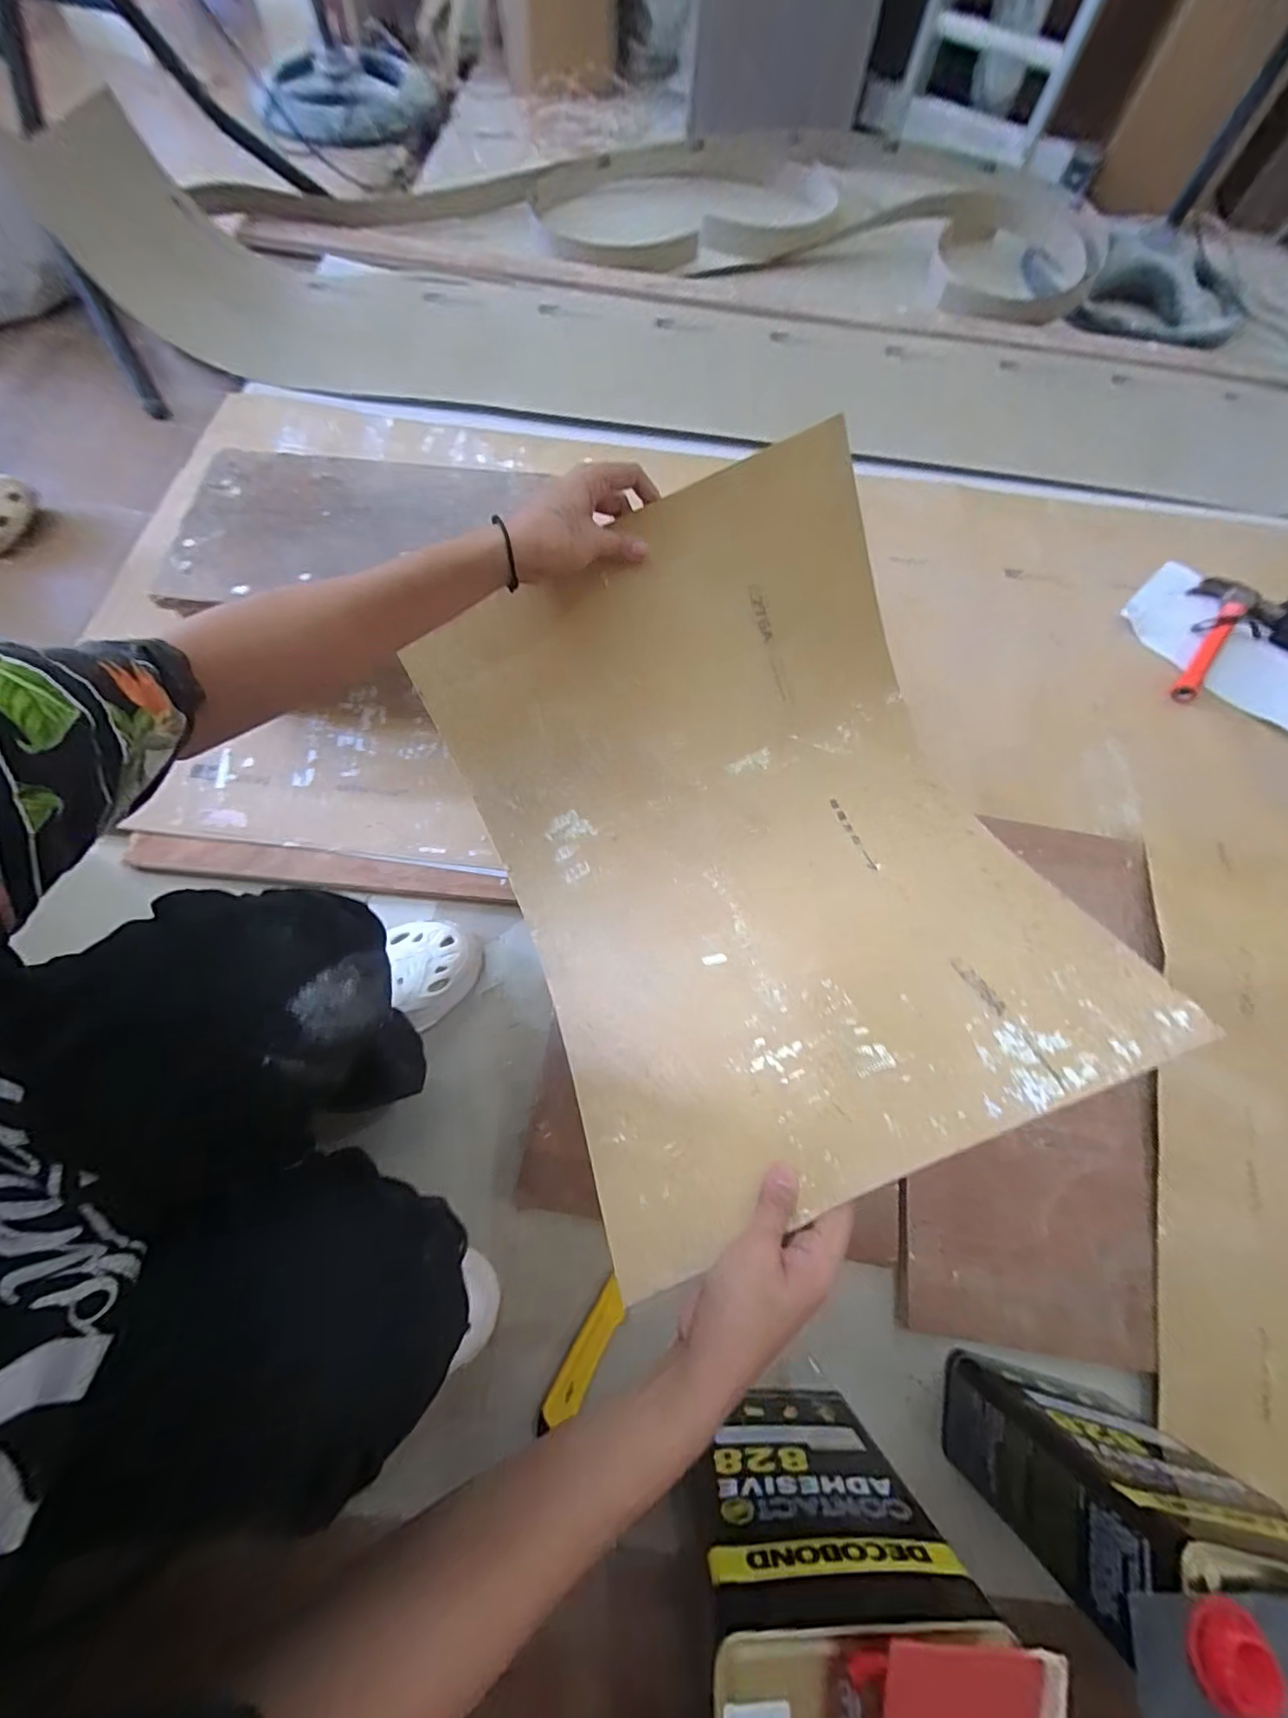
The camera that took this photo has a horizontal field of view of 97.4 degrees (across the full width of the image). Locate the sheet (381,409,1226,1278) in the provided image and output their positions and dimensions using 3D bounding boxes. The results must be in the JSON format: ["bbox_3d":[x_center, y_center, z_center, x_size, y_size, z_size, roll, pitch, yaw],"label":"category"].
[{"bbox_3d":[0.080,-0.024,0.448,0.381,0.190,0.481,-21,71,-11],"label":"sheet"}]

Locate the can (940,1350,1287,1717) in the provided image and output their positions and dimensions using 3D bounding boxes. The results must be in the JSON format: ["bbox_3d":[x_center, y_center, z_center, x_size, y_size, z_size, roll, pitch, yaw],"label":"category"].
[{"bbox_3d":[0.359,0.490,0.405,0.169,0.248,0.107,17,69,3],"label":"can"}]

